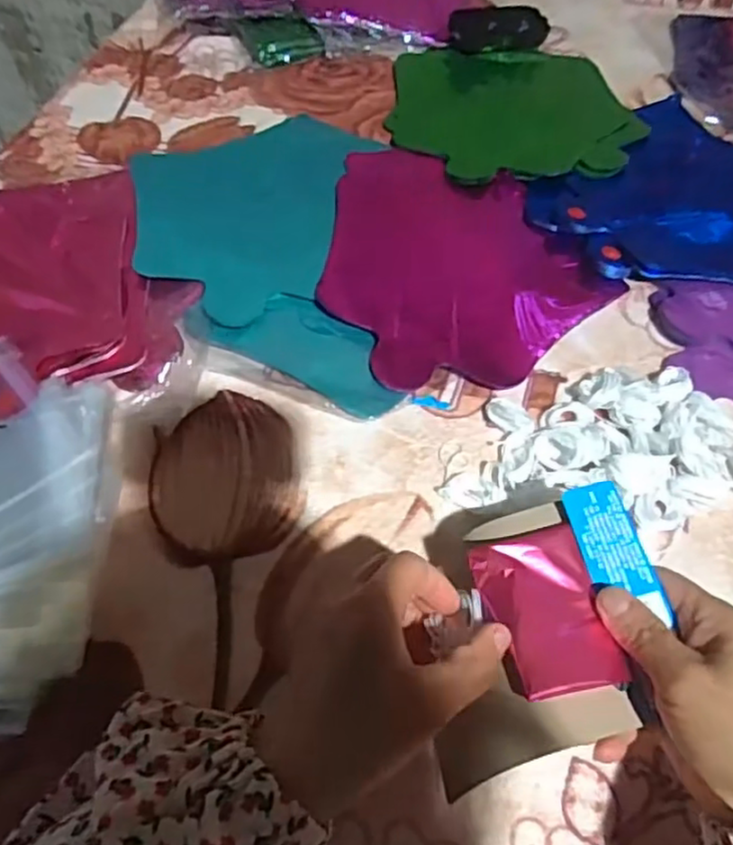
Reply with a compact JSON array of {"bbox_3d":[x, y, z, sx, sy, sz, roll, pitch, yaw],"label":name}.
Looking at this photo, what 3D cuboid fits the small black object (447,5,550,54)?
[{"bbox_3d":[0.145,-0.433,0.726,0.109,0.030,0.056,-11,57,-8],"label":"small black object"}]

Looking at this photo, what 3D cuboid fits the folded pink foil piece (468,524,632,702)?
[{"bbox_3d":[0.089,0.091,0.324,0.057,0.014,0.079,-12,57,-8],"label":"folded pink foil piece"}]

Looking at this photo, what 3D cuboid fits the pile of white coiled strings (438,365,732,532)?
[{"bbox_3d":[0.147,0.020,0.426,0.189,0.020,0.111,-15,58,-10],"label":"pile of white coiled strings"}]

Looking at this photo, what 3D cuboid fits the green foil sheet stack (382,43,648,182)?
[{"bbox_3d":[0.143,-0.309,0.648,0.232,0.016,0.232,-4,57,-3],"label":"green foil sheet stack"}]

